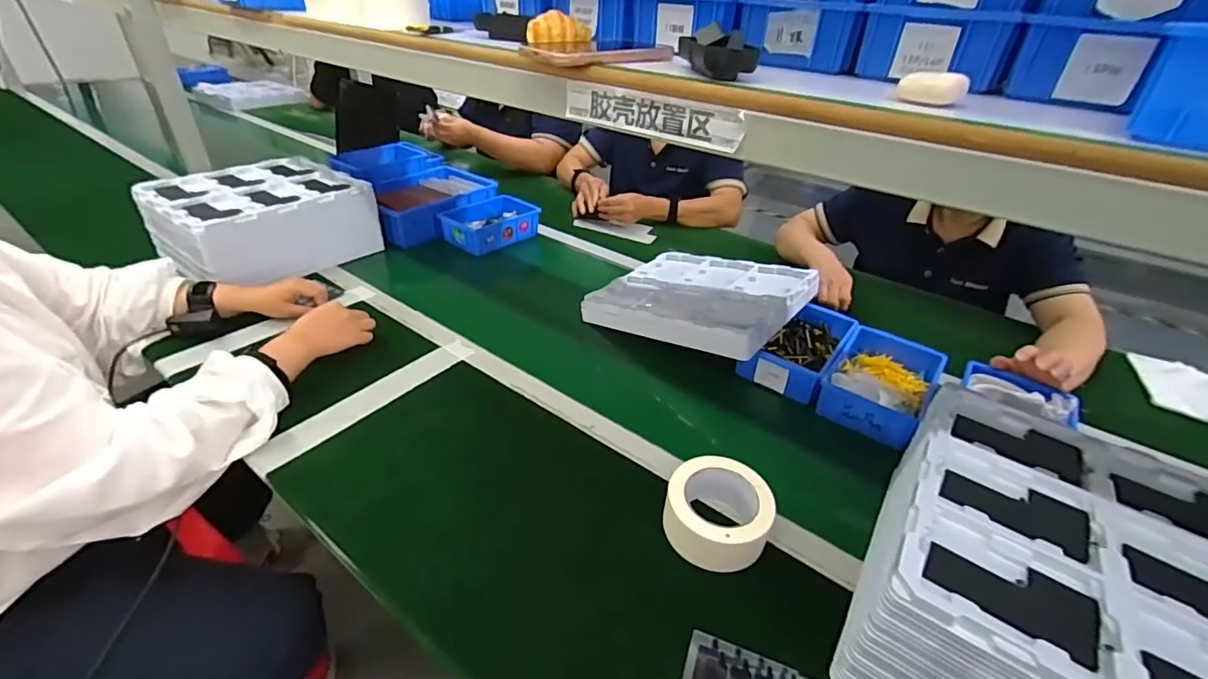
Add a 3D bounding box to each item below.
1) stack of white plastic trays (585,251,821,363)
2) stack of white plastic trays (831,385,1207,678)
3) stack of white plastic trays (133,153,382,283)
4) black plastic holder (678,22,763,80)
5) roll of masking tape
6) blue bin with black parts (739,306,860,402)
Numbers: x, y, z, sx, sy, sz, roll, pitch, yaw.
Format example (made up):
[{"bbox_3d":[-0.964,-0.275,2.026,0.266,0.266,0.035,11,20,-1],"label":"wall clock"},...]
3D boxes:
[{"bbox_3d":[0.164,-0.074,0.899,0.316,0.046,0.285,14,36,38],"label":"stack of white plastic trays"},{"bbox_3d":[0.404,0.224,0.464,0.277,0.149,0.317,24,39,26],"label":"stack of white plastic trays"},{"bbox_3d":[-0.651,-0.232,1.002,0.271,0.116,0.317,24,39,26],"label":"stack of white plastic trays"},{"bbox_3d":[0.102,-0.258,0.475,0.058,0.040,0.083,-2,35,-9],"label":"black plastic holder"},{"bbox_3d":[0.123,0.186,0.565,0.108,0.057,0.104,3,34,-2],"label":"roll of masking tape"},{"bbox_3d":[0.312,0.012,0.832,0.125,0.060,0.195,26,40,28],"label":"blue bin with black parts"}]

